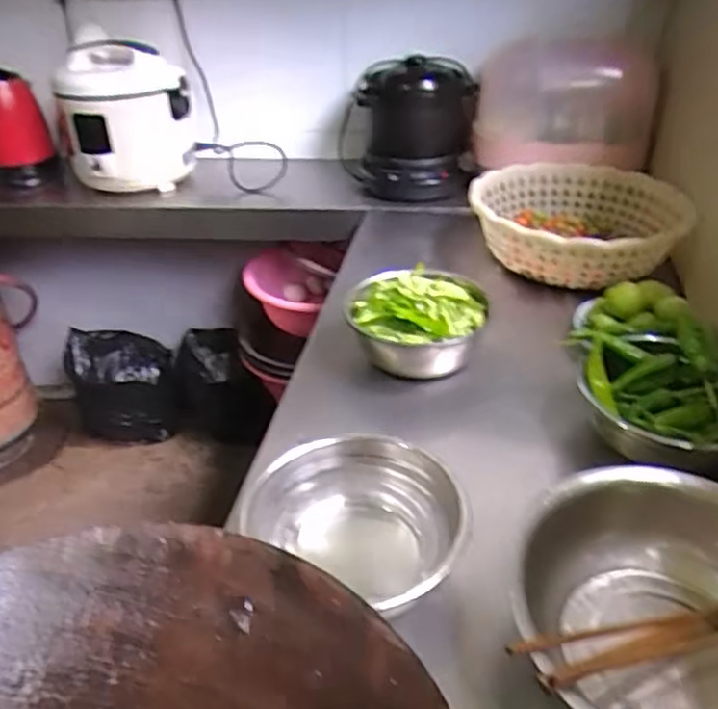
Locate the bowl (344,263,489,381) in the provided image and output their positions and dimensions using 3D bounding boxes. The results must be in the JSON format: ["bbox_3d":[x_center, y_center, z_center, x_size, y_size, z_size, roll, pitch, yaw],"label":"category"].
[{"bbox_3d":[0.075,-0.036,0.871,0.164,0.111,0.151,-1,34,1],"label":"bowl"}]

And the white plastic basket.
[{"bbox_3d":[0.355,-0.211,1.086,0.336,0.094,0.321,1,34,4],"label":"white plastic basket"}]

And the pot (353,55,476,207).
[{"bbox_3d":[0.121,-0.463,1.382,0.236,0.244,0.275,1,34,4],"label":"pot"}]

